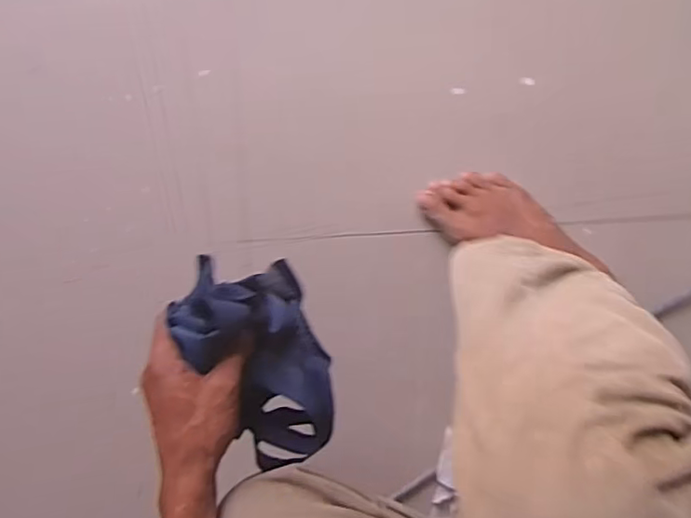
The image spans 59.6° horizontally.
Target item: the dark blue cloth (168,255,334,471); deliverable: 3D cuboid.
[{"bbox_3d":[-0.071,0.089,0.519,0.091,0.093,0.185,-22,91,5],"label":"dark blue cloth"}]

